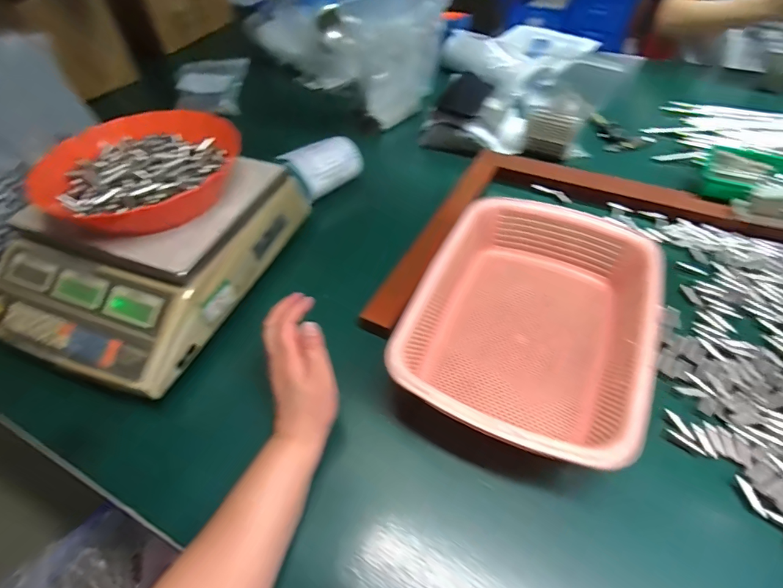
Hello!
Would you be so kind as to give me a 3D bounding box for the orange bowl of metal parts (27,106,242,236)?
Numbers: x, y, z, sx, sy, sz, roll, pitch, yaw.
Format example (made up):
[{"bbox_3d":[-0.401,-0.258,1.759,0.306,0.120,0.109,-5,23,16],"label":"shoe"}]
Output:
[{"bbox_3d":[-0.291,-0.150,0.480,0.214,0.046,0.228,-2,49,2],"label":"orange bowl of metal parts"}]

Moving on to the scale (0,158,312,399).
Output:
[{"bbox_3d":[-0.301,-0.058,0.502,0.267,0.106,0.315,14,52,15],"label":"scale"}]

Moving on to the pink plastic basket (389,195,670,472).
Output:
[{"bbox_3d":[0.138,0.032,0.429,0.226,0.075,0.293,19,53,19],"label":"pink plastic basket"}]

